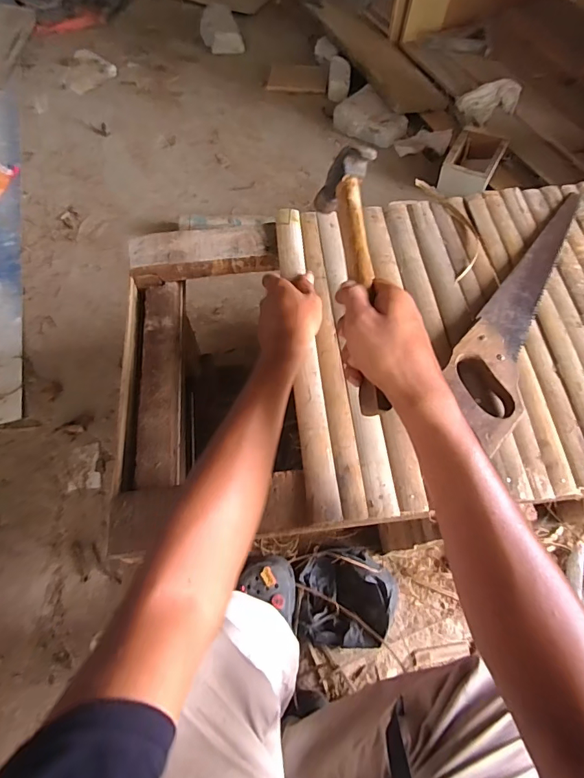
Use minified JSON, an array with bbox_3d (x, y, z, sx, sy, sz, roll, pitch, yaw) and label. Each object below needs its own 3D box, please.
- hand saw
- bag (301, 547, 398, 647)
[{"bbox_3d":[0.259,-0.107,0.501,0.080,0.030,0.392,25,67,11],"label":"hand saw"},{"bbox_3d":[0.096,0.369,0.760,0.167,0.078,0.154,2,65,1],"label":"bag"}]

